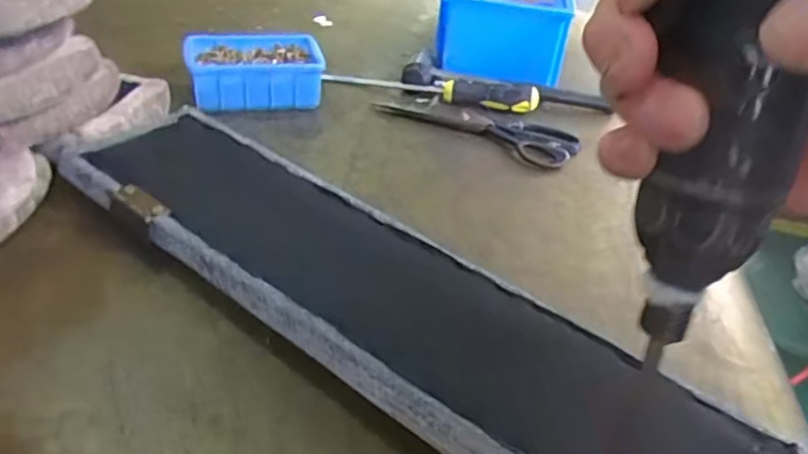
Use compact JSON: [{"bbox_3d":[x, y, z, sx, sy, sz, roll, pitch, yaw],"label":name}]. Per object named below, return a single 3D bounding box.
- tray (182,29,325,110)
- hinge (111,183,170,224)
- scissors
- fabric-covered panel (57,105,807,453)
[{"bbox_3d":[-0.159,-0.168,0.688,0.140,0.052,0.091,-9,38,-18],"label":"tray"},{"bbox_3d":[-0.193,-0.020,0.469,0.051,0.007,0.019,28,41,27],"label":"hinge"},{"bbox_3d":[0.080,-0.109,0.691,0.207,0.010,0.074,21,38,18],"label":"scissors"},{"bbox_3d":[-0.016,0.047,0.430,0.525,0.027,0.125,28,41,26],"label":"fabric-covered panel"}]

